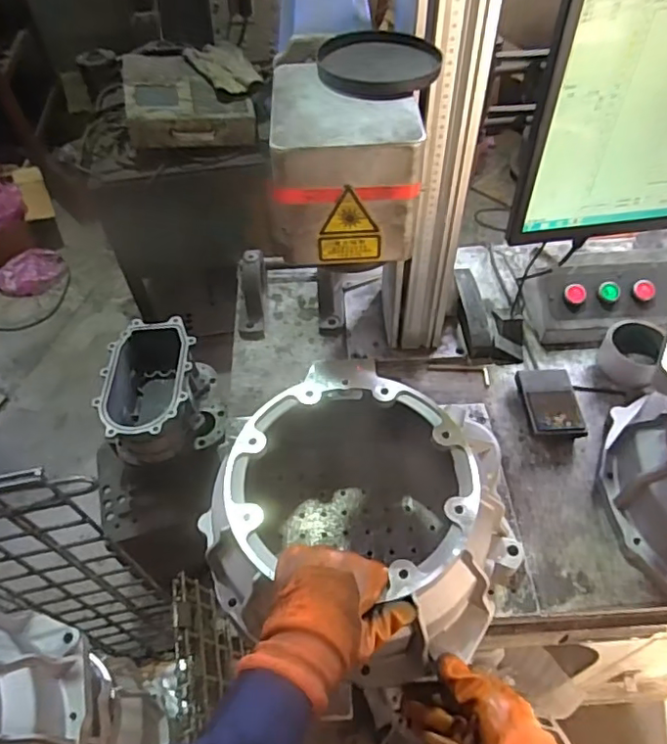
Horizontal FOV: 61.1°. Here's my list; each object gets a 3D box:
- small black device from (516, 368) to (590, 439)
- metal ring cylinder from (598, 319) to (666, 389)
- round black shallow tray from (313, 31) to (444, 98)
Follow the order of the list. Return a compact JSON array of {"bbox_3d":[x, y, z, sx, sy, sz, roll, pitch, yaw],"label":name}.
[{"bbox_3d":[0.281,0.038,0.736,0.068,0.021,0.100,-2,52,1],"label":"small black device"},{"bbox_3d":[0.408,-0.030,0.779,0.064,0.068,0.088,14,54,13],"label":"metal ring cylinder"},{"bbox_3d":[0.033,-0.221,0.406,0.086,0.010,0.081,-1,52,1],"label":"round black shallow tray"}]

